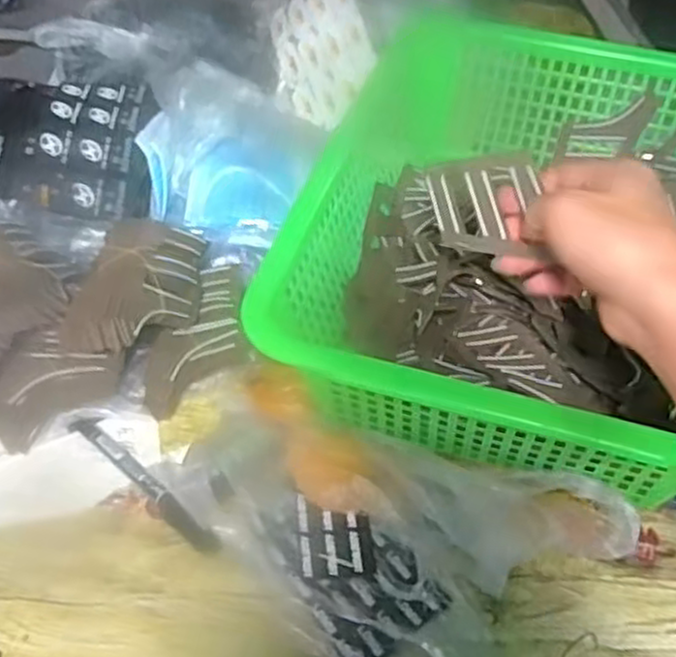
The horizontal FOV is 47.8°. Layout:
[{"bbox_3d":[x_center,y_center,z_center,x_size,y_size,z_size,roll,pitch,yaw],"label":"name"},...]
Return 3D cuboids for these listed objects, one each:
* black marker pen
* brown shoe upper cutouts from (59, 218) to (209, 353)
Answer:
[{"bbox_3d":[-0.119,0.091,0.466,0.125,0.011,0.014,36,54,26],"label":"black marker pen"},{"bbox_3d":[-0.126,-0.026,0.480,0.065,0.043,0.110,13,47,8],"label":"brown shoe upper cutouts"}]

